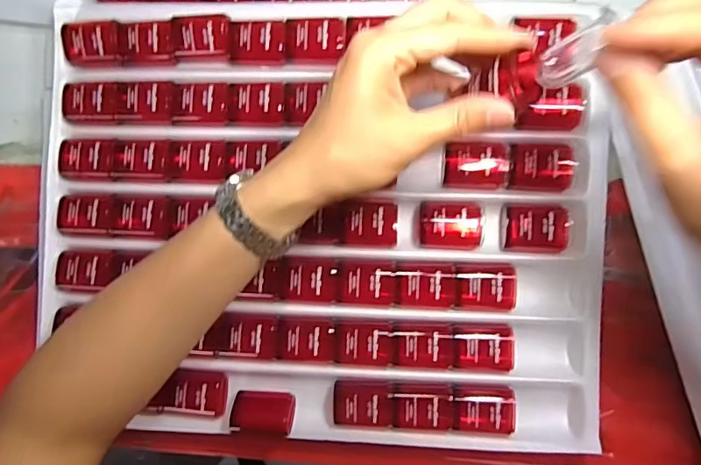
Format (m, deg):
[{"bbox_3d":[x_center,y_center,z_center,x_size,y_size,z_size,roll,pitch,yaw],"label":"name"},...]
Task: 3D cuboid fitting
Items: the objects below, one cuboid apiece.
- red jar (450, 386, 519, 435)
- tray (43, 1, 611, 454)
[{"bbox_3d":[0.090,0.119,0.341,0.042,0.030,0.029,2,90,5],"label":"red jar"},{"bbox_3d":[-0.025,-0.010,0.344,0.388,0.032,0.303,2,90,5],"label":"tray"}]

